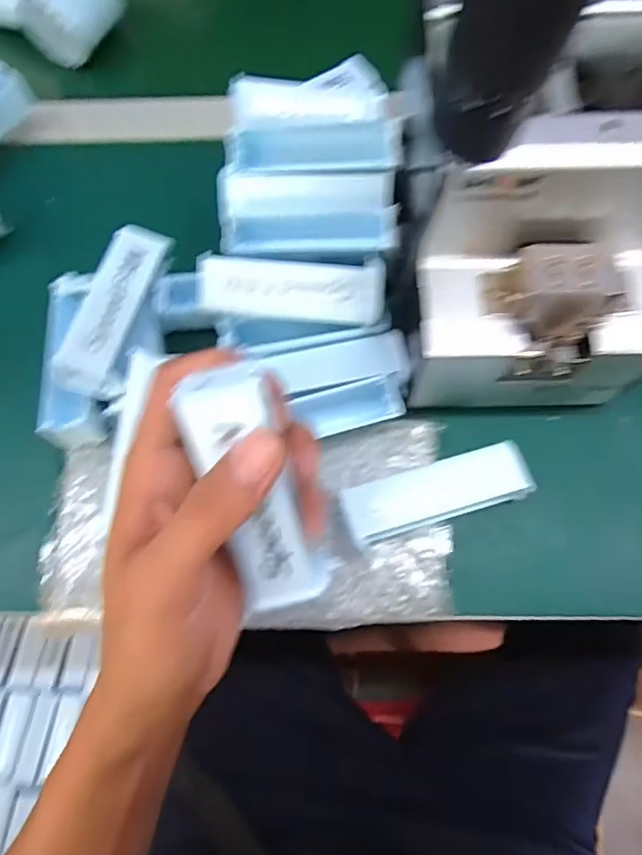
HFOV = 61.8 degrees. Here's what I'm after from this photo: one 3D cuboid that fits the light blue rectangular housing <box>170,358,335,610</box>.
[{"bbox_3d":[-0.026,0.026,0.213,0.034,0.024,0.102,-20,107,-5],"label":"light blue rectangular housing"}]

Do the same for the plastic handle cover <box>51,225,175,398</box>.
[{"bbox_3d":[-0.121,-0.073,0.313,0.034,0.022,0.109,15,72,6],"label":"plastic handle cover"}]

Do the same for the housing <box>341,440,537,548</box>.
[{"bbox_3d":[0.064,0.038,0.305,0.102,0.030,0.033,-16,71,-4],"label":"housing"}]

